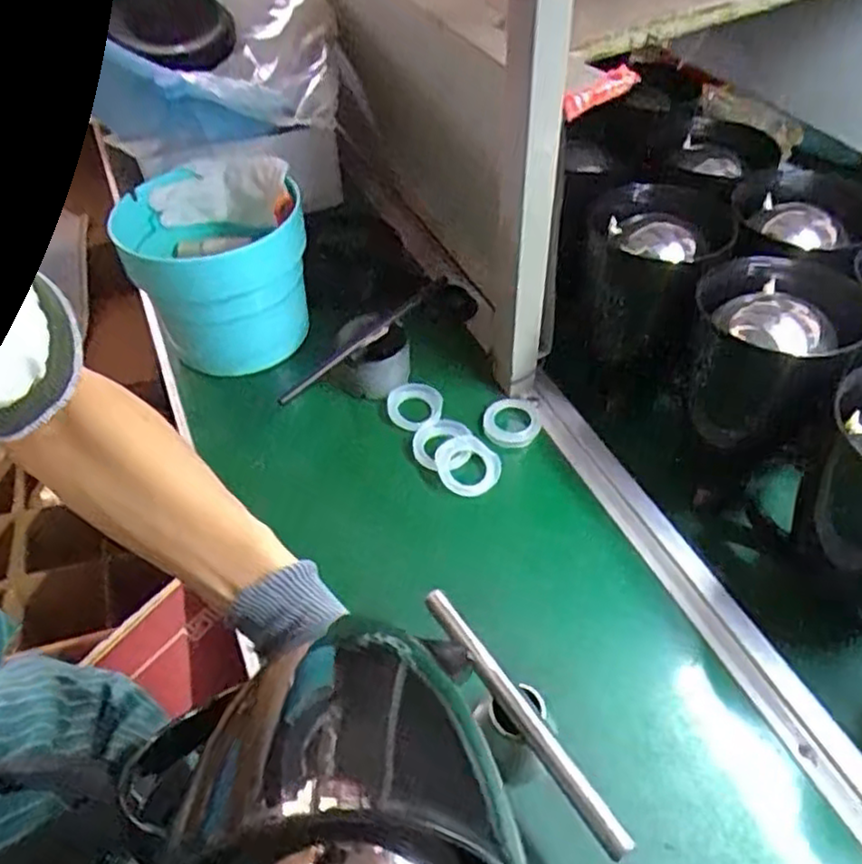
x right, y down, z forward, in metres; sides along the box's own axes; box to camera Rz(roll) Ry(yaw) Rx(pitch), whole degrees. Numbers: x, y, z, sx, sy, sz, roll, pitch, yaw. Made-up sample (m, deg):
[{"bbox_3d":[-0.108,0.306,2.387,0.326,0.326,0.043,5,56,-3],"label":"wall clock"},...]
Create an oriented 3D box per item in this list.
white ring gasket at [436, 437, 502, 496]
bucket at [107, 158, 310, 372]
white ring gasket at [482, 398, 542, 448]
[{"bbox_3d":[0.035,0.033,0.679,0.061,0.020,0.054,19,69,-1],"label":"white ring gasket"},{"bbox_3d":[-0.229,-0.178,0.793,0.171,0.156,0.160,0,47,1],"label":"bucket"},{"bbox_3d":[0.081,-0.009,0.720,0.057,0.007,0.062,0,47,1],"label":"white ring gasket"}]

